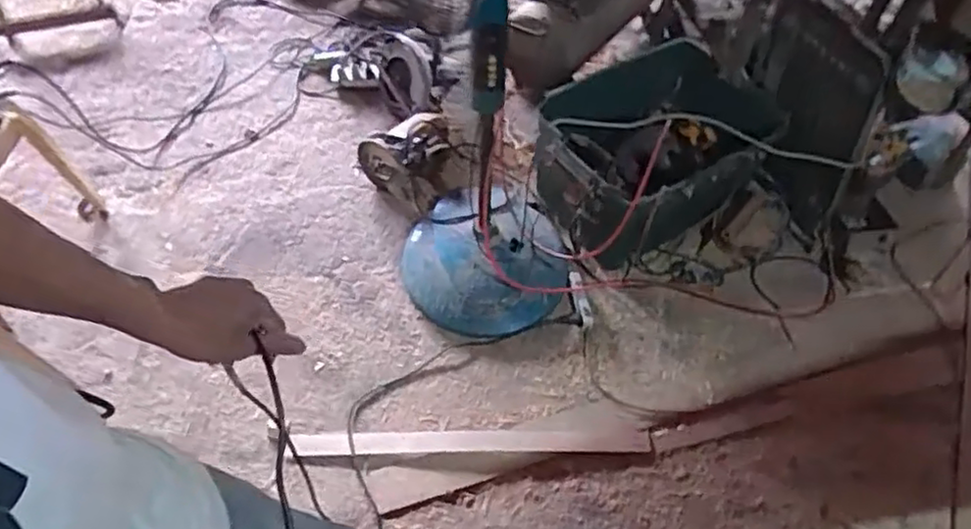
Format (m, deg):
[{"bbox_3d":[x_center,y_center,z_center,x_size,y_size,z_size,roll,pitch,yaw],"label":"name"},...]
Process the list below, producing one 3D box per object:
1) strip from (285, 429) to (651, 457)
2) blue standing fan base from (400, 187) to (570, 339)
[{"bbox_3d":[-0.033,0.366,1.409,0.739,0.014,0.050,0,55,-2],"label":"strip"},{"bbox_3d":[-0.005,-0.020,1.631,0.388,0.095,0.384,3,55,0],"label":"blue standing fan base"}]

